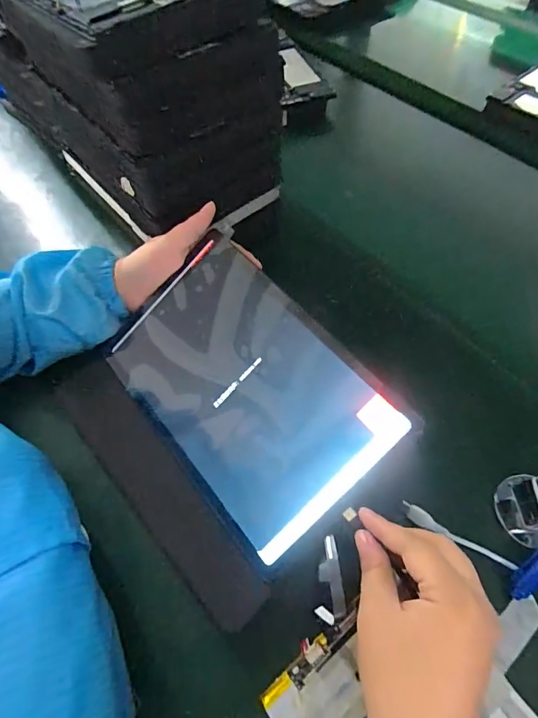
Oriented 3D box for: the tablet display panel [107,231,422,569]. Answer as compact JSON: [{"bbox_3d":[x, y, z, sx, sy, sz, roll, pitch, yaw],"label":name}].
[{"bbox_3d":[-0.024,0.020,0.324,0.150,0.006,0.229,-47,66,7],"label":"tablet display panel"}]

